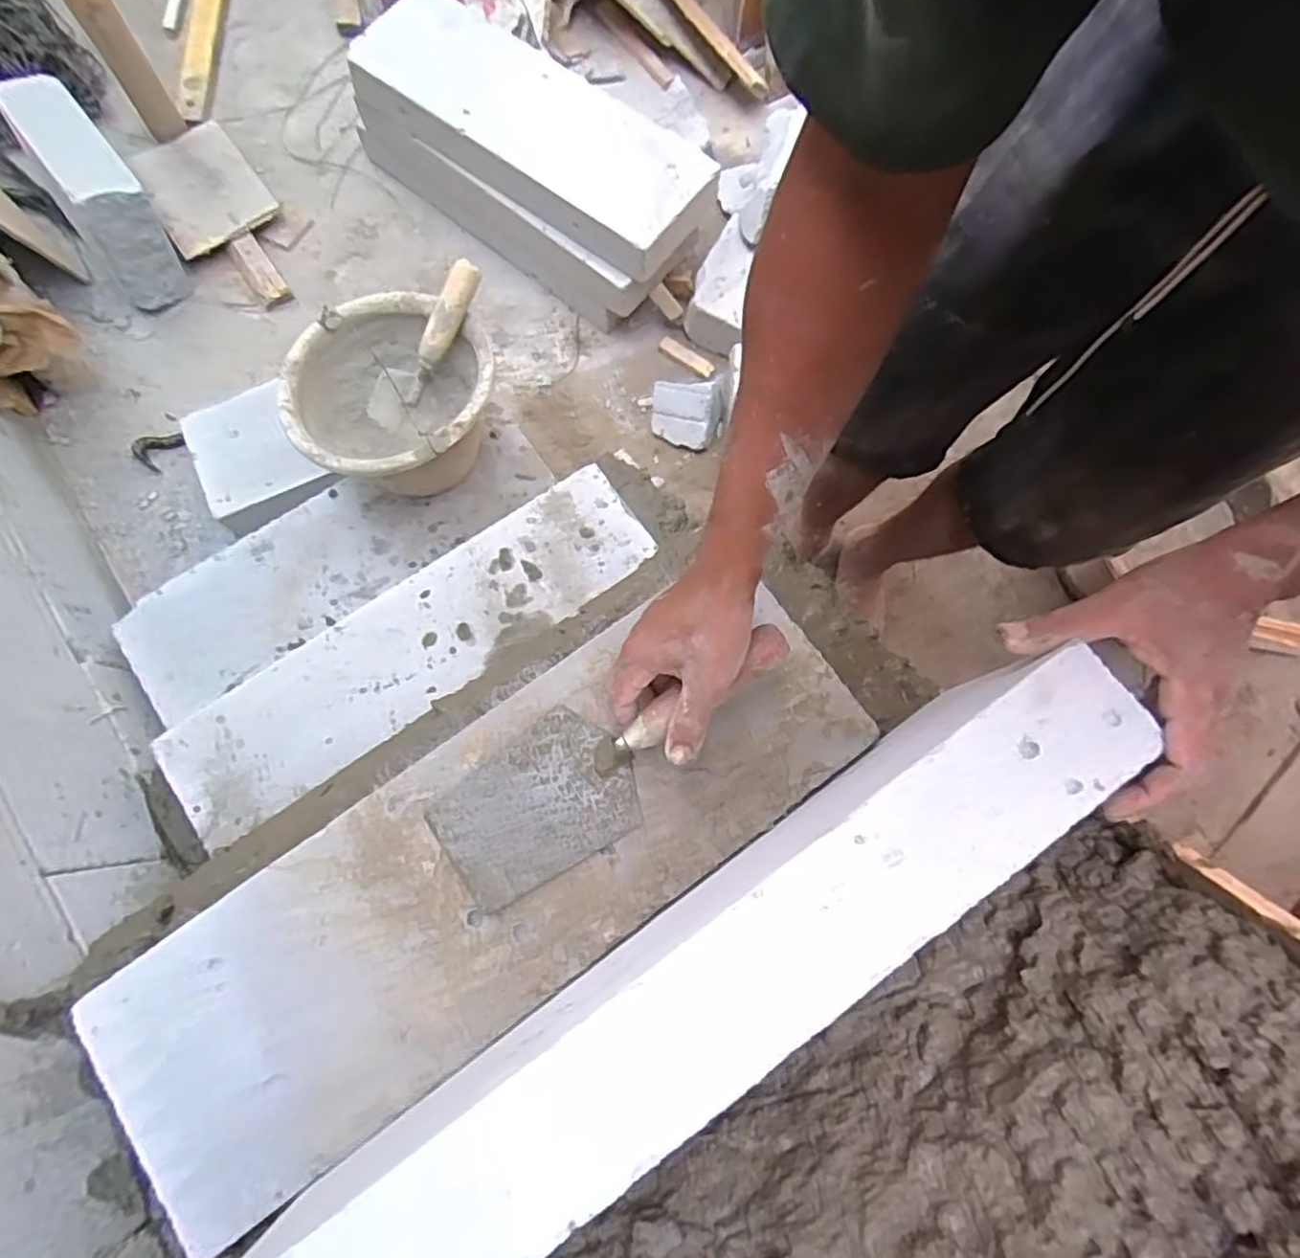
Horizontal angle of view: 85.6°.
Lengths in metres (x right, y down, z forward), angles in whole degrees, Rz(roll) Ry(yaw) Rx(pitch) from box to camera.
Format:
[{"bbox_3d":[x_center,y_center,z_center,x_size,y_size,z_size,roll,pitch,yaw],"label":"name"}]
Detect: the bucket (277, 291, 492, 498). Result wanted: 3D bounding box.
[{"bbox_3d":[-0.329,-0.286,0.931,0.242,0.177,0.242,0,77,-1],"label":"bucket"}]

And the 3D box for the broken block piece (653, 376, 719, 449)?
[{"bbox_3d":[0.063,-0.362,1.190,0.118,0.076,0.100,-3,77,-1],"label":"broken block piece"}]

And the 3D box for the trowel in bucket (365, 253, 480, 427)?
[{"bbox_3d":[-0.290,-0.360,0.905,0.234,0.049,0.060,-41,78,30],"label":"trowel in bucket"}]

